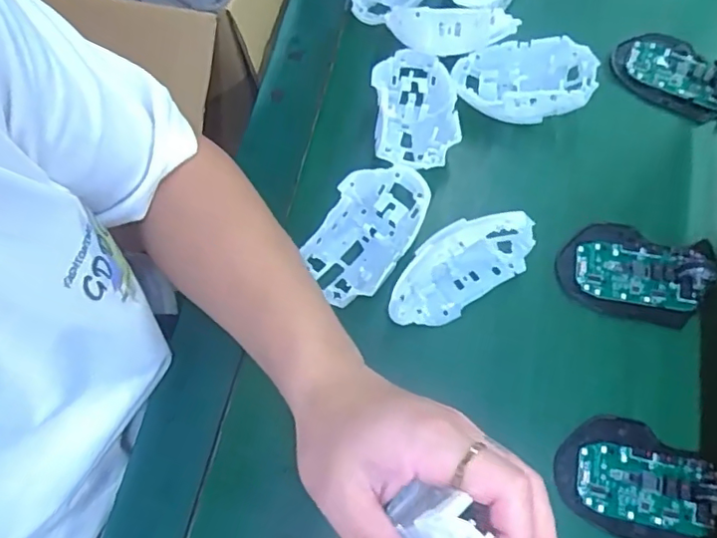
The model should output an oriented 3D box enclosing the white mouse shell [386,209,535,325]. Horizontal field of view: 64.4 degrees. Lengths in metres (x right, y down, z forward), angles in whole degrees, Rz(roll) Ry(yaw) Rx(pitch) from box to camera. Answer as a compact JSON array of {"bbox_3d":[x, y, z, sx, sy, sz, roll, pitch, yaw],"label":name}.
[{"bbox_3d":[0.071,0.000,0.411,0.112,0.069,0.044,-31,70,-10],"label":"white mouse shell"}]

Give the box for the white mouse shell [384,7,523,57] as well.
[{"bbox_3d":[0.076,-0.204,0.478,0.108,0.045,0.027,13,69,8],"label":"white mouse shell"}]

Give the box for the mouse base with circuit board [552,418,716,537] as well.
[{"bbox_3d":[0.186,0.140,0.377,0.101,0.021,0.072,19,70,10],"label":"mouse base with circuit board"}]

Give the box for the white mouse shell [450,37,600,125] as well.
[{"bbox_3d":[0.137,-0.158,0.484,0.109,0.051,0.062,8,68,6],"label":"white mouse shell"}]

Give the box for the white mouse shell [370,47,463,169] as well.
[{"bbox_3d":[0.047,-0.126,0.478,0.067,0.049,0.113,0,68,3],"label":"white mouse shell"}]

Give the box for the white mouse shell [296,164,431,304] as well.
[{"bbox_3d":[0.006,-0.024,0.436,0.065,0.049,0.108,29,72,13],"label":"white mouse shell"}]

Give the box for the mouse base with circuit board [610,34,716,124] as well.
[{"bbox_3d":[0.281,-0.170,0.498,0.112,0.026,0.061,40,75,16],"label":"mouse base with circuit board"}]

